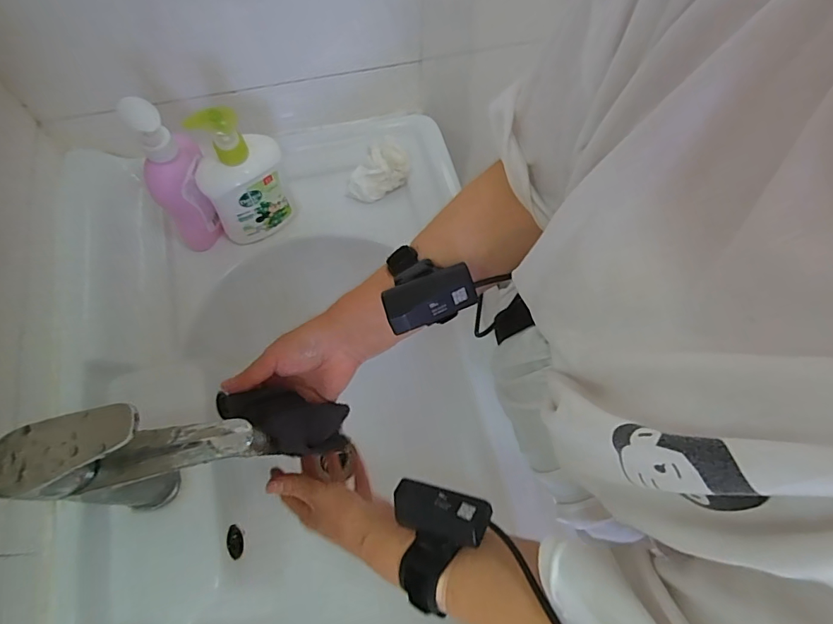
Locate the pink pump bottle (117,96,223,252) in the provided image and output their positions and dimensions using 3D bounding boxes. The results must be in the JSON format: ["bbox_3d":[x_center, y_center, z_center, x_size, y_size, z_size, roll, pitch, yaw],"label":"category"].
[{"bbox_3d":[-0.251,-0.140,0.492,0.054,0.189,0.053,-13,68,-8],"label":"pink pump bottle"}]

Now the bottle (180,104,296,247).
[{"bbox_3d":[-0.187,-0.146,0.506,0.091,0.176,0.046,-25,70,-12],"label":"bottle"}]

